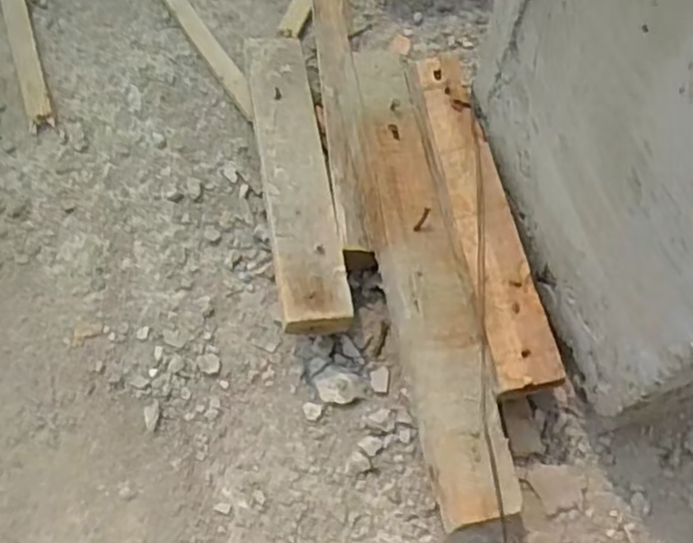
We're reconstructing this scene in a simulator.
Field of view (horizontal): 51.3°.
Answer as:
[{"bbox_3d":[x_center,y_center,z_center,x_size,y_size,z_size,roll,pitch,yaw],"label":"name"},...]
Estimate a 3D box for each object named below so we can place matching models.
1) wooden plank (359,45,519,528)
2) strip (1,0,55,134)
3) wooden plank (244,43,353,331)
[{"bbox_3d":[0.061,-0.006,0.581,0.065,0.033,0.393,-11,66,-5],"label":"wooden plank"},{"bbox_3d":[-0.350,-0.249,0.776,0.024,0.005,0.233,-19,67,-7],"label":"strip"},{"bbox_3d":[-0.047,-0.094,0.644,0.057,0.030,0.313,-9,66,-2],"label":"wooden plank"}]

